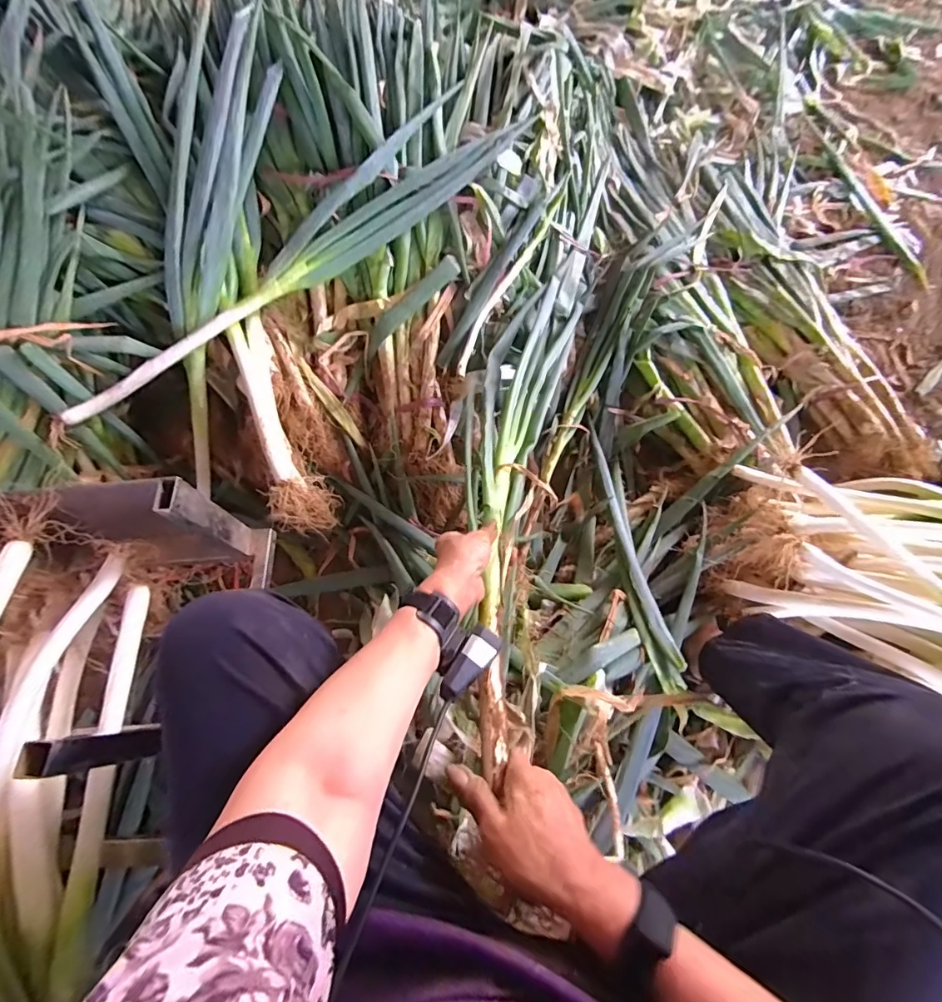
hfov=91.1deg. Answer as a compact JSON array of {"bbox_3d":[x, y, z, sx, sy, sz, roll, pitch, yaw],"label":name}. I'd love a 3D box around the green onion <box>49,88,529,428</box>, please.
[{"bbox_3d":[-0.265,-0.432,0.751,0.890,0.068,0.144,-41,73,-13],"label":"green onion"}]

